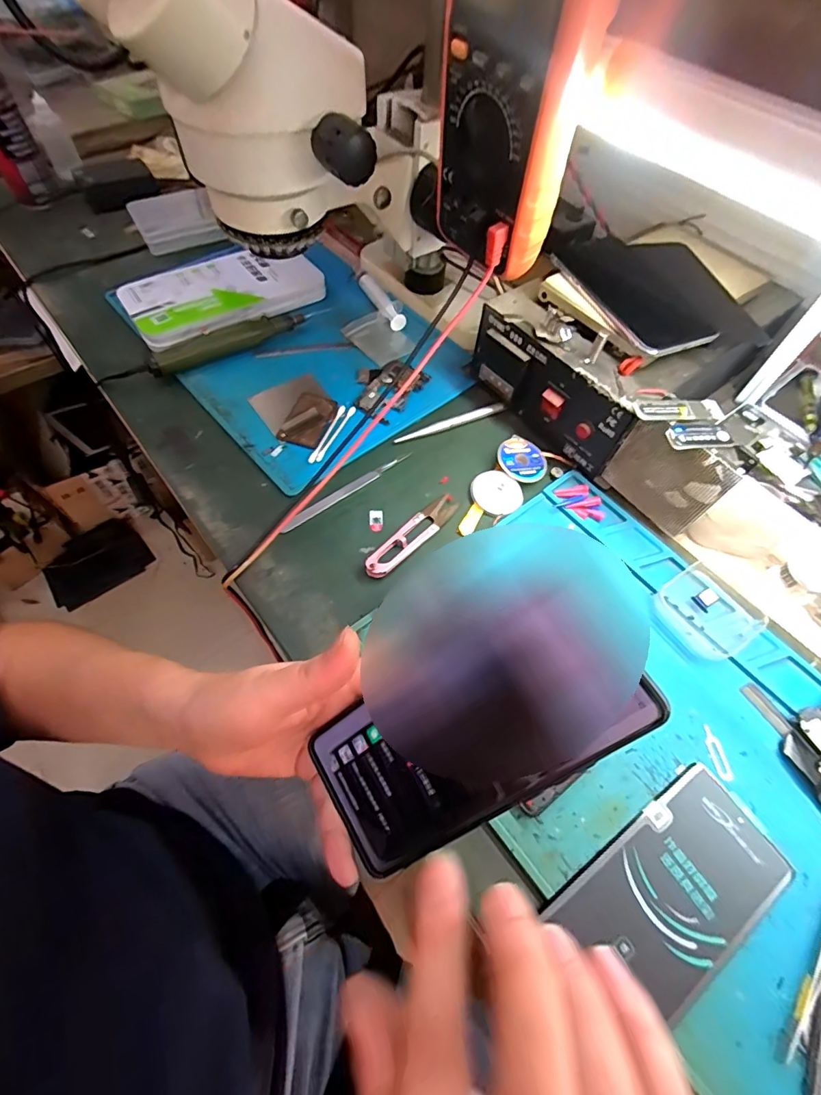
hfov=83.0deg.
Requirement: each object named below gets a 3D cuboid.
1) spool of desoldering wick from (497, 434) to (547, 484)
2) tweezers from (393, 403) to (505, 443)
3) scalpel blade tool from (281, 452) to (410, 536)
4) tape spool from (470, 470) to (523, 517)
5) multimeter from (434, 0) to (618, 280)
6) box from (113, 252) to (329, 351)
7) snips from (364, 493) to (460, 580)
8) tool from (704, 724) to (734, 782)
[{"bbox_3d":[0.100,-0.078,0.411,0.043,0.012,0.045,1,60,-2],"label":"spool of desoldering wick"},{"bbox_3d":[0.037,-0.118,0.436,0.112,0.007,0.011,-20,63,-14],"label":"tweezers"},{"bbox_3d":[-0.053,-0.049,0.391,0.129,0.005,0.009,-36,68,-21],"label":"scalpel blade tool"},{"bbox_3d":[0.073,-0.047,0.397,0.043,0.008,0.039,36,65,17],"label":"tape spool"},{"bbox_3d":[0.055,-0.257,0.261,0.047,0.172,0.081,-27,65,-17],"label":"multimeter"},{"bbox_3d":[-0.197,-0.268,0.490,0.187,0.032,0.112,-29,66,-18],"label":"box"},{"bbox_3d":[0.002,-0.011,0.371,0.021,0.009,0.099,40,66,18],"label":"snips"},{"bbox_3d":[0.199,0.132,0.300,0.010,0.004,0.033,-2,60,-4],"label":"tool"}]

